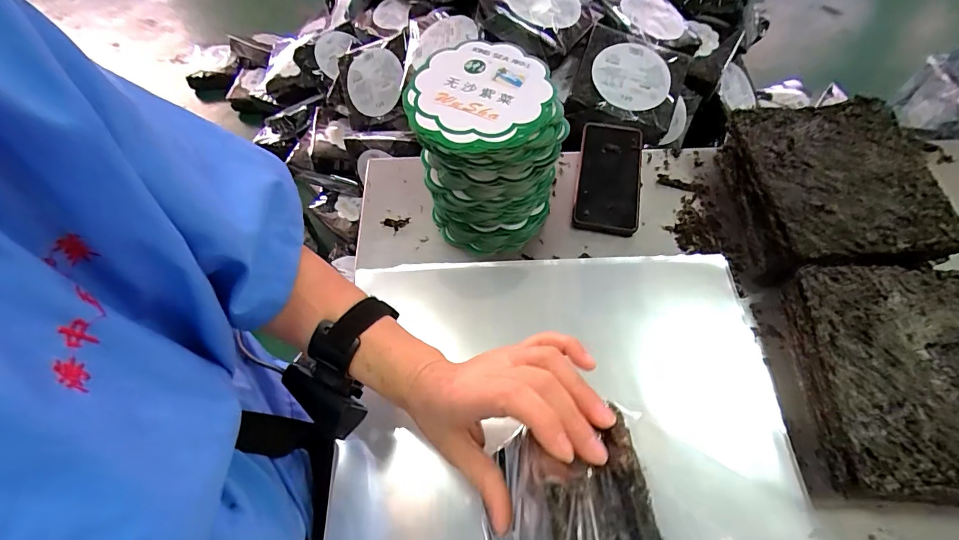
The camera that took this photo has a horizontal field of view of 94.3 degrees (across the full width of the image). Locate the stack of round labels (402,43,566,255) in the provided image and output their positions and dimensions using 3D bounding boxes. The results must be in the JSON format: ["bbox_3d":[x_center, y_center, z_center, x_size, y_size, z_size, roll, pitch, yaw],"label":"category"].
[{"bbox_3d":[0.008,-0.125,0.491,0.146,0.164,0.154,-16,62,-8],"label":"stack of round labels"}]

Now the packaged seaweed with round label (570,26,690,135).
[{"bbox_3d":[0.297,-0.378,0.869,0.199,0.068,0.209,16,62,10],"label":"packaged seaweed with round label"}]

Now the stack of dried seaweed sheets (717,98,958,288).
[{"bbox_3d":[0.399,-0.088,0.513,0.192,0.077,0.208,-1,60,0],"label":"stack of dried seaweed sheets"}]

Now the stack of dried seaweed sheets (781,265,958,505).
[{"bbox_3d":[0.403,0.106,0.412,0.188,0.060,0.216,6,61,4],"label":"stack of dried seaweed sheets"}]

